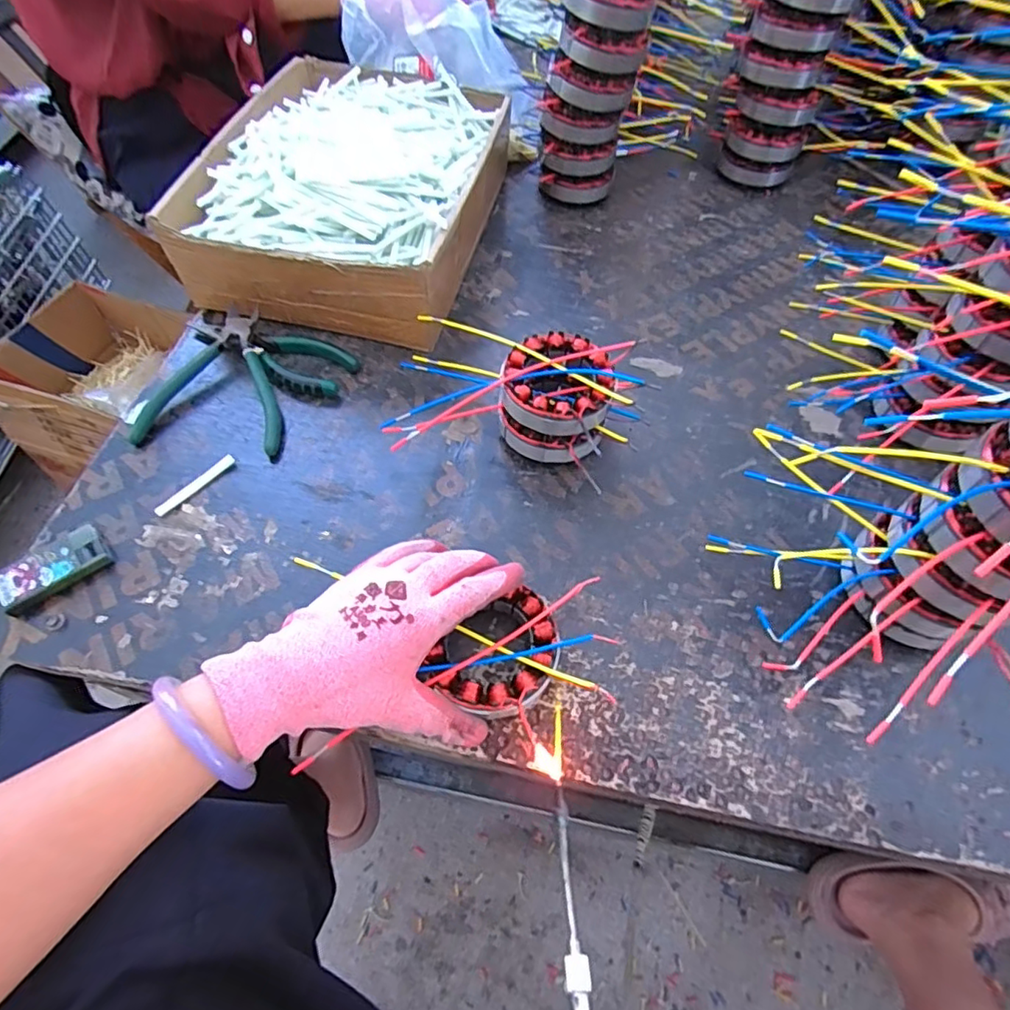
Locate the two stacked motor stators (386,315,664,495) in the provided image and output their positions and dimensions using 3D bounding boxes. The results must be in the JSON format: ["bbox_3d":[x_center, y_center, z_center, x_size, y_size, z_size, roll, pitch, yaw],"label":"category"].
[{"bbox_3d":[0.009,-0.085,0.460,0.179,0.065,0.106,11,59,6],"label":"two stacked motor stators"}]

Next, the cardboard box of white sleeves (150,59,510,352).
[{"bbox_3d":[-0.142,-0.310,0.570,0.238,0.111,0.312,11,59,6],"label":"cardboard box of white sleeves"}]

